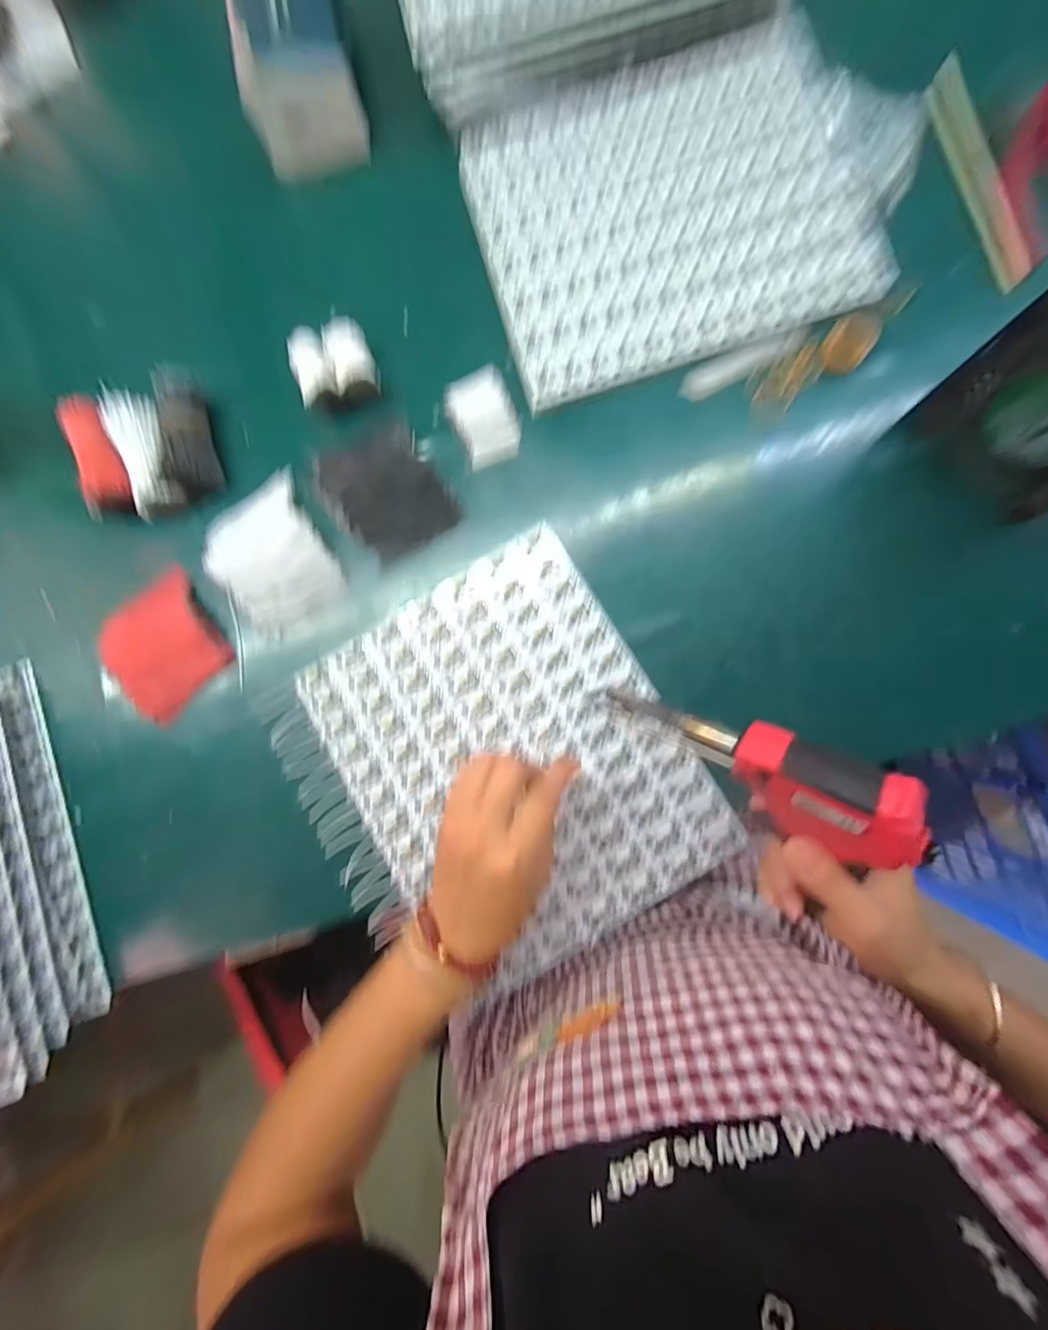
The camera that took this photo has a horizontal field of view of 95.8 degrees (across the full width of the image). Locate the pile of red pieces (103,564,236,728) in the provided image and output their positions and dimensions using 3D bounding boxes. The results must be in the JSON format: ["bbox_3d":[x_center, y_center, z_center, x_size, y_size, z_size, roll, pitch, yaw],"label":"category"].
[{"bbox_3d":[-0.308,-0.015,0.402,0.095,0.009,0.103,-40,85,1],"label":"pile of red pieces"}]

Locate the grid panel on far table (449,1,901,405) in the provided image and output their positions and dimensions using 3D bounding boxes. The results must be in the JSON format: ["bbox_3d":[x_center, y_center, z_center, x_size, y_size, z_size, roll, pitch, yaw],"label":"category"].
[{"bbox_3d":[0.118,-0.373,0.389,0.300,0.009,0.246,-15,86,3],"label":"grid panel on far table"}]

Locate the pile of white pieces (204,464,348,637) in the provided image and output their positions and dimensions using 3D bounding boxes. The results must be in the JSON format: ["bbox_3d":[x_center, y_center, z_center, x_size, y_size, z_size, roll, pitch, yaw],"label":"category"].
[{"bbox_3d":[-0.211,-0.089,0.394,0.088,0.014,0.127,-32,85,2],"label":"pile of white pieces"}]

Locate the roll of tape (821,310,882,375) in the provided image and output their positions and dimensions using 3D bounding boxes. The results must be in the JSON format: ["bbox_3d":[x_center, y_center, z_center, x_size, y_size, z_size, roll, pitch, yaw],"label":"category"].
[{"bbox_3d":[0.256,-0.254,0.373,0.035,0.016,0.044,35,90,5],"label":"roll of tape"}]

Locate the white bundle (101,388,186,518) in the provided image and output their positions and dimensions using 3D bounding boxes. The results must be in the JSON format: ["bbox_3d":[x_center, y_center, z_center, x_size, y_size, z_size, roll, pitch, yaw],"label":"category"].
[{"bbox_3d":[-0.322,-0.179,0.399,0.040,0.030,0.097,-15,86,3],"label":"white bundle"}]

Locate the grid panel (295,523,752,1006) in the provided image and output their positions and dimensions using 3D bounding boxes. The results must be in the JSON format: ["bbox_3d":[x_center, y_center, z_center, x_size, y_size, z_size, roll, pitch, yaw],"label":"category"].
[{"bbox_3d":[-0.007,0.071,0.371,0.243,0.016,0.294,-33,85,1],"label":"grid panel"}]

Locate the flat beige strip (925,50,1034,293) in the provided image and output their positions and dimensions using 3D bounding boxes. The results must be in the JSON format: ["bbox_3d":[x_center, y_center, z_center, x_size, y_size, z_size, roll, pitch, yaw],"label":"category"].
[{"bbox_3d":[0.363,-0.394,0.379,0.007,0.021,0.192,-10,84,-40],"label":"flat beige strip"}]

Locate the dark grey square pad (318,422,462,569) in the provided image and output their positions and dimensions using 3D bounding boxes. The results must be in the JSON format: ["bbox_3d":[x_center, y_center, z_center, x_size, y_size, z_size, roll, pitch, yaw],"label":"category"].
[{"bbox_3d":[-0.116,-0.145,0.393,0.087,0.008,0.110,-34,85,1],"label":"dark grey square pad"}]

